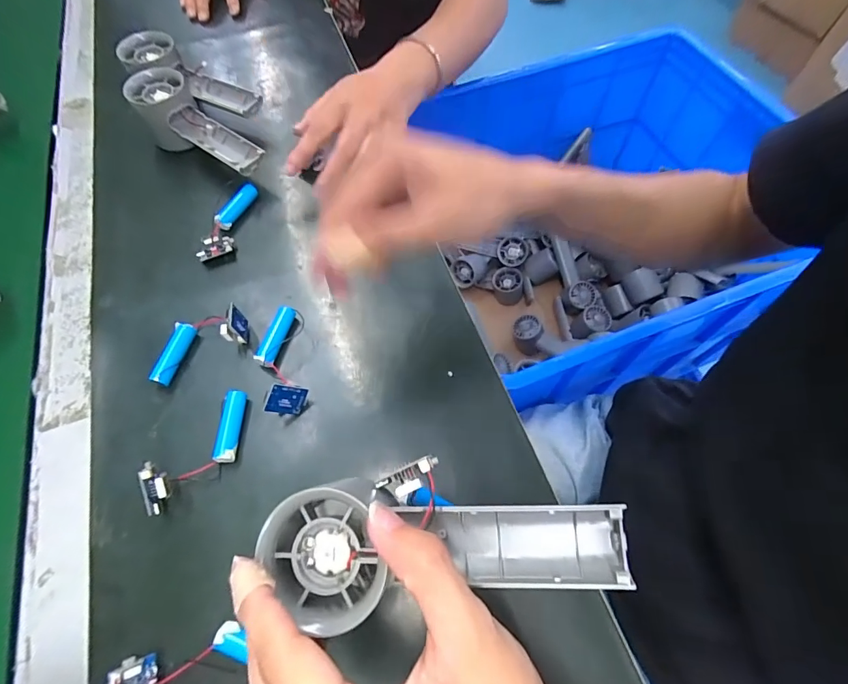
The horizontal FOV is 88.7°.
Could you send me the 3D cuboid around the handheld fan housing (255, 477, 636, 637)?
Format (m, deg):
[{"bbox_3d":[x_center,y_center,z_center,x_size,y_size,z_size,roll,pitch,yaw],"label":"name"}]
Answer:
[{"bbox_3d":[0.009,0.093,0.192,0.160,0.027,0.055,1,63,-2],"label":"handheld fan housing"}]

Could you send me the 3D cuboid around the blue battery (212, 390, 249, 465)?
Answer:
[{"bbox_3d":[-0.140,0.062,0.319,0.015,0.016,0.052,-1,58,0],"label":"blue battery"}]

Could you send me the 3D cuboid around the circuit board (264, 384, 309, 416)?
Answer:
[{"bbox_3d":[-0.100,0.041,0.316,0.006,0.030,0.023,27,94,49],"label":"circuit board"}]

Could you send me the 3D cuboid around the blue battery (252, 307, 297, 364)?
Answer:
[{"bbox_3d":[-0.118,-0.004,0.352,0.016,0.016,0.050,13,59,9],"label":"blue battery"}]

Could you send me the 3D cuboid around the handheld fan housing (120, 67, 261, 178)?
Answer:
[{"bbox_3d":[-0.226,-0.209,0.434,0.148,0.060,0.057,38,66,19],"label":"handheld fan housing"}]

